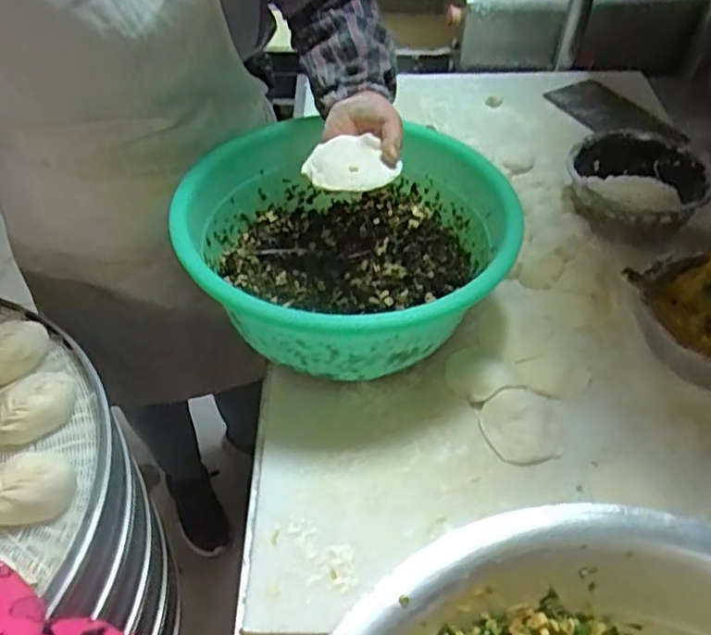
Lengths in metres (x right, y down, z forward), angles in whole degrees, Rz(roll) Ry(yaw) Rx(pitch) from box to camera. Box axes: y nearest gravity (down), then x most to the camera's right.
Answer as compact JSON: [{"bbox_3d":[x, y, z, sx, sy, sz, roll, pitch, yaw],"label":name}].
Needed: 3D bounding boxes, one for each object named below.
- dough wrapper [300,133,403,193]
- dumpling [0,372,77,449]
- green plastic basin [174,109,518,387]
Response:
[{"bbox_3d":[-0.010,-0.156,0.645,0.087,0.020,0.092,-19,47,-28],"label":"dough wrapper"},{"bbox_3d":[-0.328,0.098,0.658,0.091,0.052,0.054,-32,55,-27],"label":"dumpling"},{"bbox_3d":[-0.007,-0.072,0.761,0.362,0.180,0.341,1,47,-1],"label":"green plastic basin"}]

